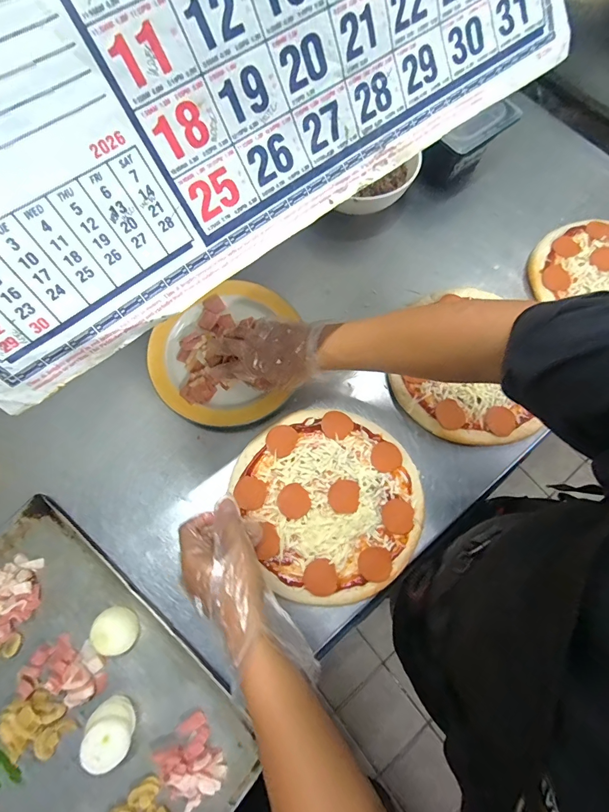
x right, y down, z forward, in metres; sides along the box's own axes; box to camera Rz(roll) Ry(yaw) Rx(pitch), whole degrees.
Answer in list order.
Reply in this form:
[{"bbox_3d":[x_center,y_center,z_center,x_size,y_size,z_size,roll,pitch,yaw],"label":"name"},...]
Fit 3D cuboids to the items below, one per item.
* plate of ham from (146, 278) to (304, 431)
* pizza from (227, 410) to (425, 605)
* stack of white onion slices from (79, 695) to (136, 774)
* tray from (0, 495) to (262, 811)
[{"bbox_3d":[-0.129,-0.084,0.595,0.215,0.028,0.236,0,71,1],"label":"plate of ham"},{"bbox_3d":[0.040,0.126,0.532,0.236,0.025,0.249,0,71,1],"label":"pizza"},{"bbox_3d":[-0.220,0.372,0.436,0.050,0.042,0.058,-1,73,-2],"label":"stack of white onion slices"},{"bbox_3d":[-0.306,0.376,0.448,0.444,0.029,0.335,39,76,13],"label":"tray"}]

